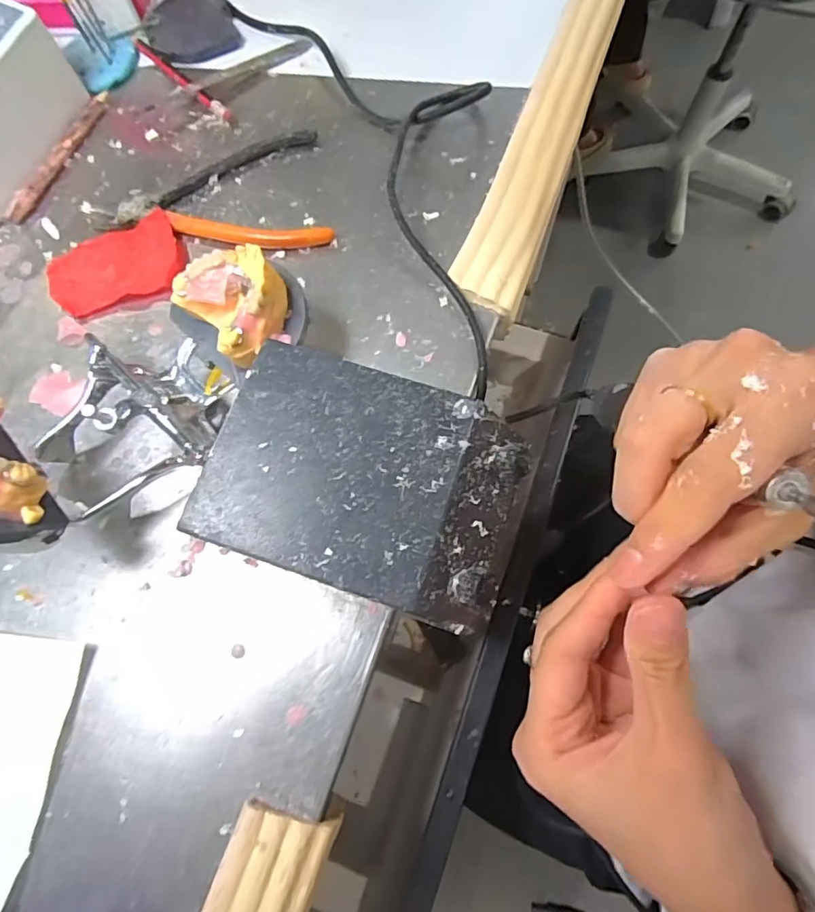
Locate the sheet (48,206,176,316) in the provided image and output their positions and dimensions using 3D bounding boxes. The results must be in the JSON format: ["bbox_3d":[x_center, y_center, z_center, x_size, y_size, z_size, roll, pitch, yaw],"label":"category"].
[{"bbox_3d":[-0.181,-0.117,0.325,0.077,0.009,0.053,-15,73,-3],"label":"sheet"}]

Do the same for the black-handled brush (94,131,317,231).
[{"bbox_3d":[-0.130,-0.184,0.346,0.147,0.010,0.021,-32,74,-8],"label":"black-handled brush"}]

